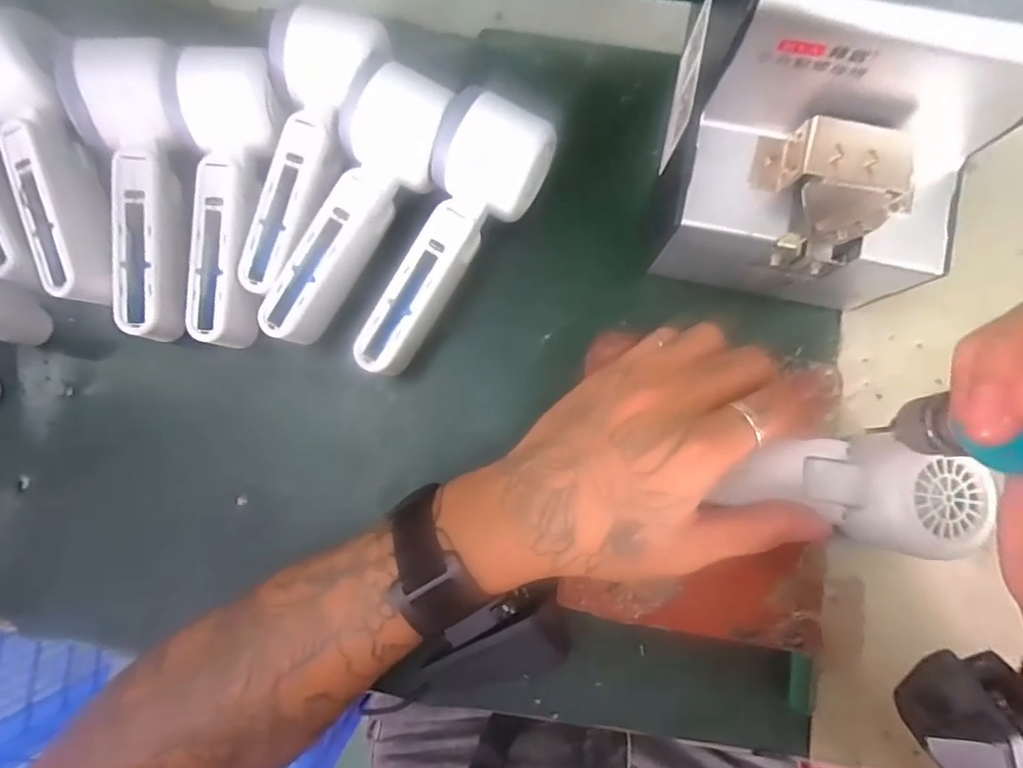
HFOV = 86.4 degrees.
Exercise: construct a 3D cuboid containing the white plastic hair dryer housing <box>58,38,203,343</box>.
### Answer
[{"bbox_3d":[-0.209,-0.109,0.305,0.050,0.057,0.169,1,82,1],"label":"white plastic hair dryer housing"}]

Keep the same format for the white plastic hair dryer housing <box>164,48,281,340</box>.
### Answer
[{"bbox_3d":[-0.163,-0.103,0.304,0.051,0.046,0.160,5,83,2],"label":"white plastic hair dryer housing"}]

